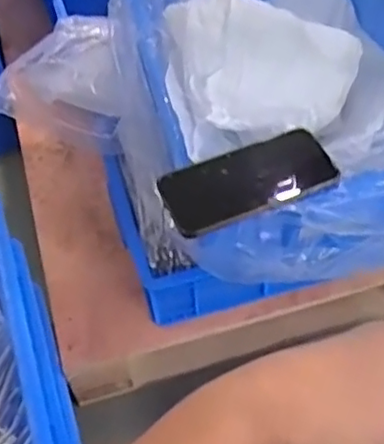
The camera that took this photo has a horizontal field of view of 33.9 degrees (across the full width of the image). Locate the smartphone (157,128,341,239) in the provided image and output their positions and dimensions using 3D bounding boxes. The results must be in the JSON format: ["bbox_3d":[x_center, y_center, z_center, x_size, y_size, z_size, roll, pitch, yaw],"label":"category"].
[{"bbox_3d":[0.054,-0.039,0.596,0.166,0.009,0.073,-21,65,-17],"label":"smartphone"}]

